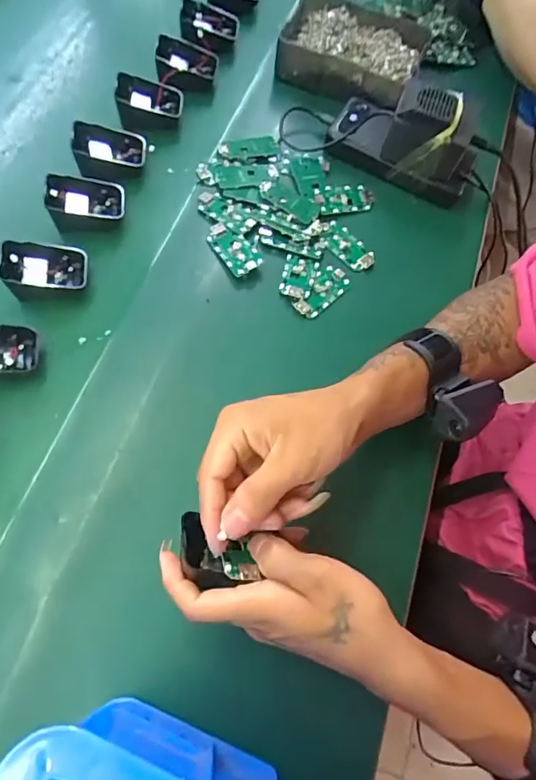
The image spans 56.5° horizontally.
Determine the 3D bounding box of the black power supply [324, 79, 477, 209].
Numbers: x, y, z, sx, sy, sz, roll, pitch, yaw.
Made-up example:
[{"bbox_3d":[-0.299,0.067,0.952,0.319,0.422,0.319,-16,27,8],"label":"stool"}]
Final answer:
[{"bbox_3d":[0.143,-0.266,0.511,0.150,0.079,0.075,24,66,7],"label":"black power supply"}]

